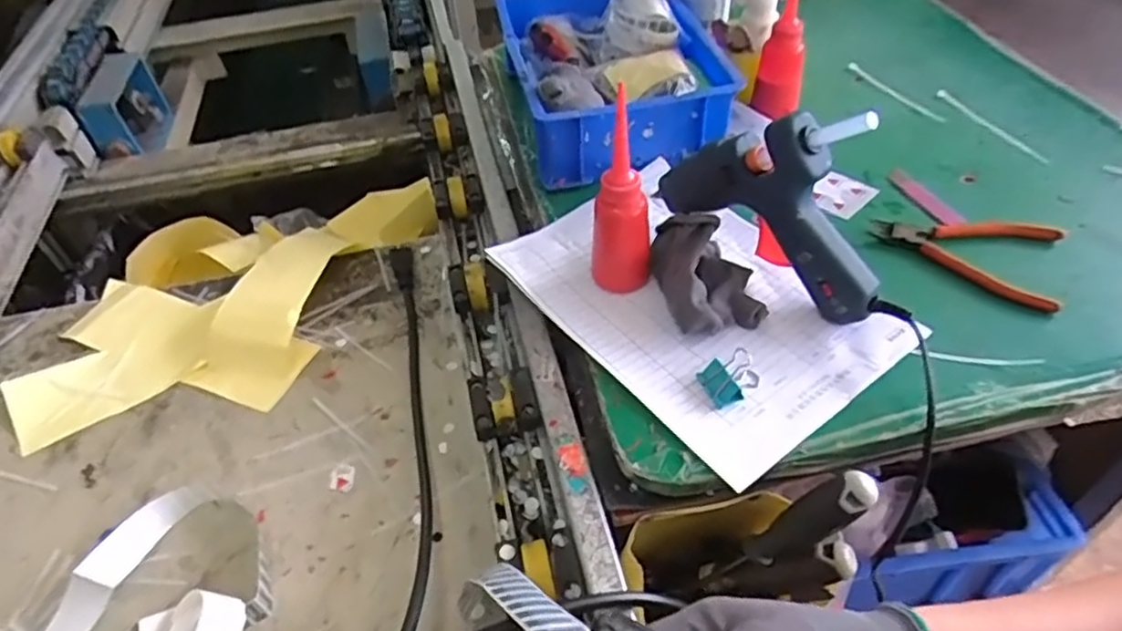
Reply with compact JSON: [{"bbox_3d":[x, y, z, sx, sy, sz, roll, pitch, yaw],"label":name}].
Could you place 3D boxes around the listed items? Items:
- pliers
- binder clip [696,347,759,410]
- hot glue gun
[{"bbox_3d":[0.347,-0.061,0.567,0.142,0.010,0.096,33,57,31],"label":"pliers"},{"bbox_3d":[0.121,0.040,0.479,0.040,0.027,0.034,-18,47,-12],"label":"binder clip"},{"bbox_3d":[0.161,-0.091,0.503,0.202,0.140,0.031,31,56,30],"label":"hot glue gun"}]

